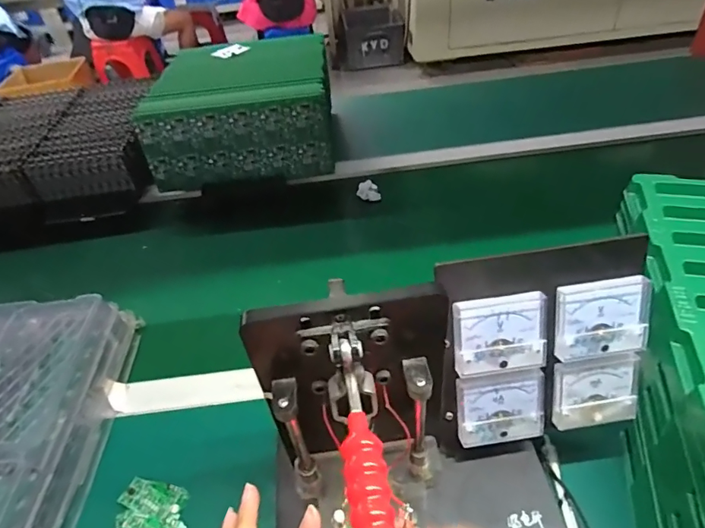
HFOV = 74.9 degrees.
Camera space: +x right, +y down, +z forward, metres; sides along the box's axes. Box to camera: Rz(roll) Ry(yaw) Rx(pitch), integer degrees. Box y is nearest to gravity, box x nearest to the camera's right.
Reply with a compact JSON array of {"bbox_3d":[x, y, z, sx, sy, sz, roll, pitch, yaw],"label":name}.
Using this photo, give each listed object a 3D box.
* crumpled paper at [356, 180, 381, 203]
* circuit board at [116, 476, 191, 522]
[{"bbox_3d":[0.027,-0.124,0.781,0.039,0.022,0.031,-3,42,5],"label":"crumpled paper"},{"bbox_3d":[-0.184,0.218,0.429,0.057,0.012,0.030,7,44,15],"label":"circuit board"}]

